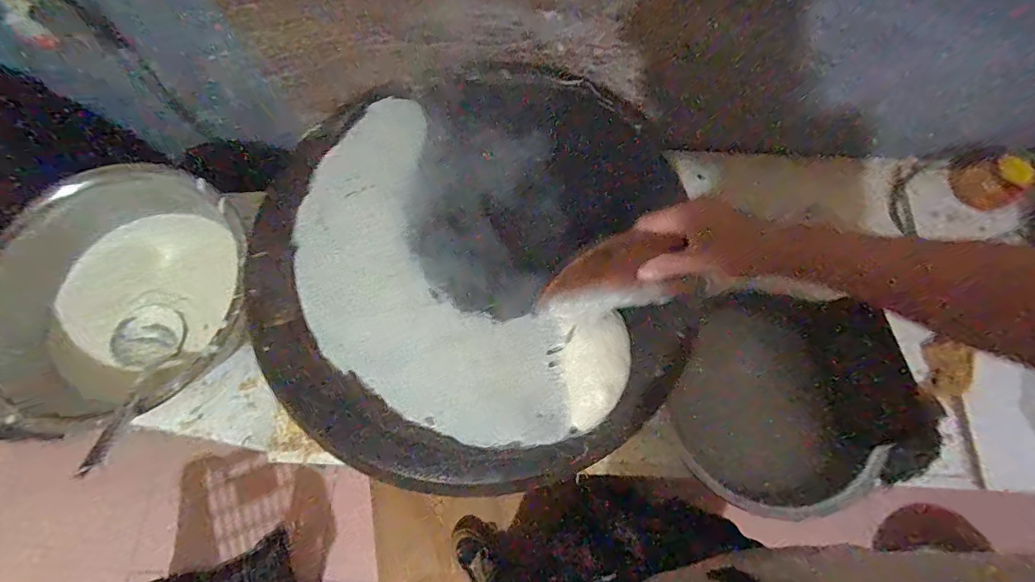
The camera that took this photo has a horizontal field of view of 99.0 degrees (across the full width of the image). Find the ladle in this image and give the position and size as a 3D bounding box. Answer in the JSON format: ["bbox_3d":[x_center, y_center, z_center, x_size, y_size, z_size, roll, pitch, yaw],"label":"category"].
[{"bbox_3d":[-0.599,0.141,0.702,0.108,0.082,0.277,-20,44,-7],"label":"ladle"}]

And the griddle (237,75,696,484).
[{"bbox_3d":[-0.060,-0.044,0.518,0.490,0.049,0.498,0,72,-1],"label":"griddle"}]

